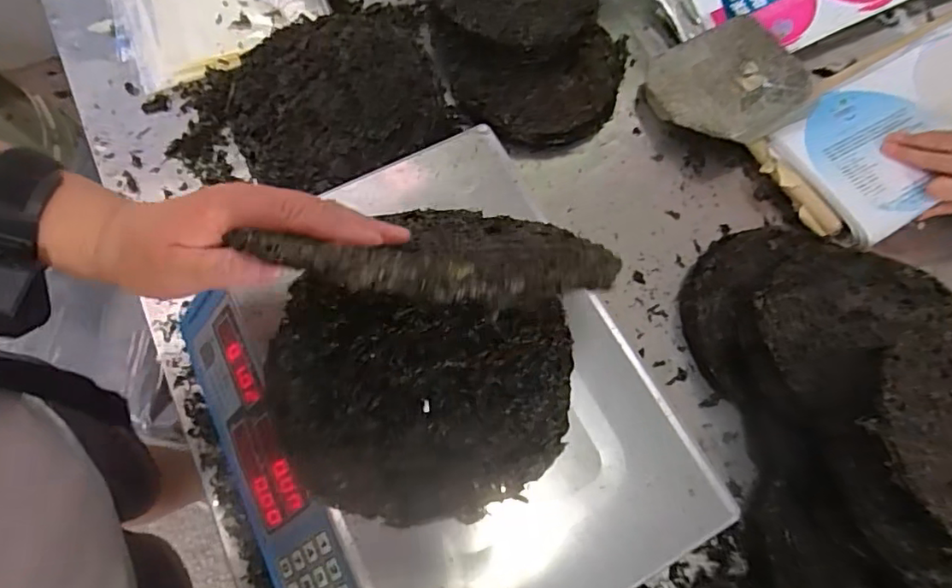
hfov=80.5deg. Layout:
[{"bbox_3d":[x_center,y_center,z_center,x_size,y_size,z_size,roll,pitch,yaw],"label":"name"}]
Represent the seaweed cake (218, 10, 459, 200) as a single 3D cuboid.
[{"bbox_3d":[-0.136,-0.194,0.549,0.205,0.025,0.170,-27,72,-11],"label":"seaweed cake"}]

